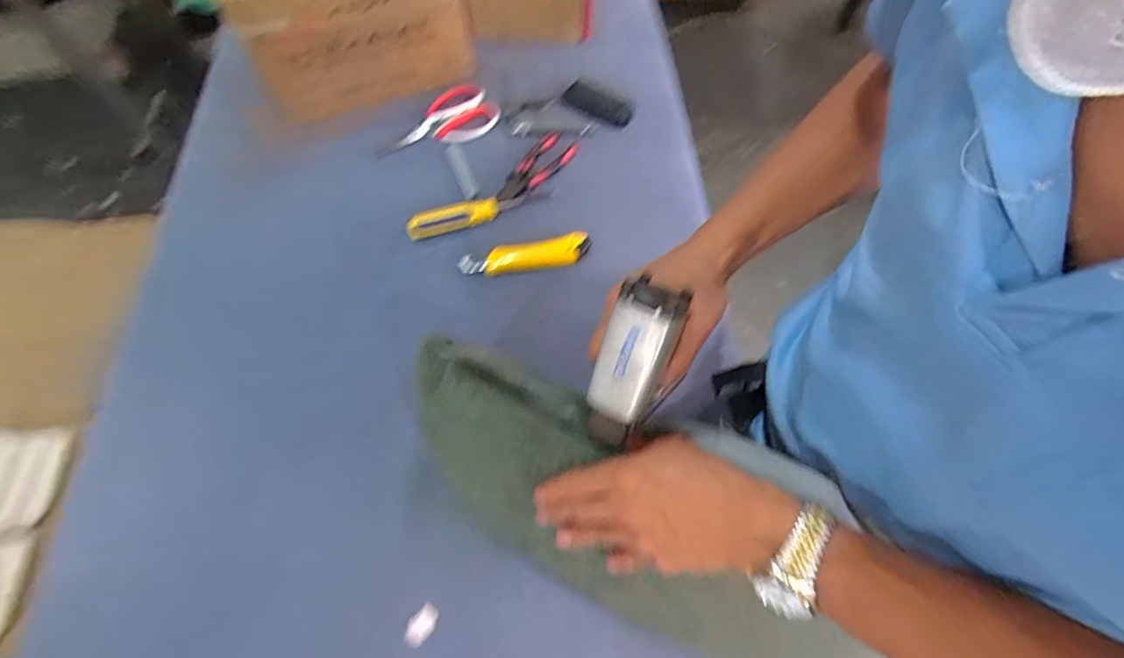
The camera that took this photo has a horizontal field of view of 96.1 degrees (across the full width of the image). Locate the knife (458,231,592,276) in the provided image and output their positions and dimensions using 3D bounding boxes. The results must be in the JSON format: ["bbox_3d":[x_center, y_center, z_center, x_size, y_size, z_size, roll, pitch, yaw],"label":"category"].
[{"bbox_3d":[-0.048,-0.096,0.660,0.170,0.014,0.042,-10,64,-4],"label":"knife"}]

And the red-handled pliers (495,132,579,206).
[{"bbox_3d":[-0.040,-0.223,0.713,0.056,0.012,0.146,34,69,16],"label":"red-handled pliers"}]

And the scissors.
[{"bbox_3d":[-0.187,-0.301,0.752,0.181,0.018,0.096,-33,68,-14],"label":"scissors"}]

